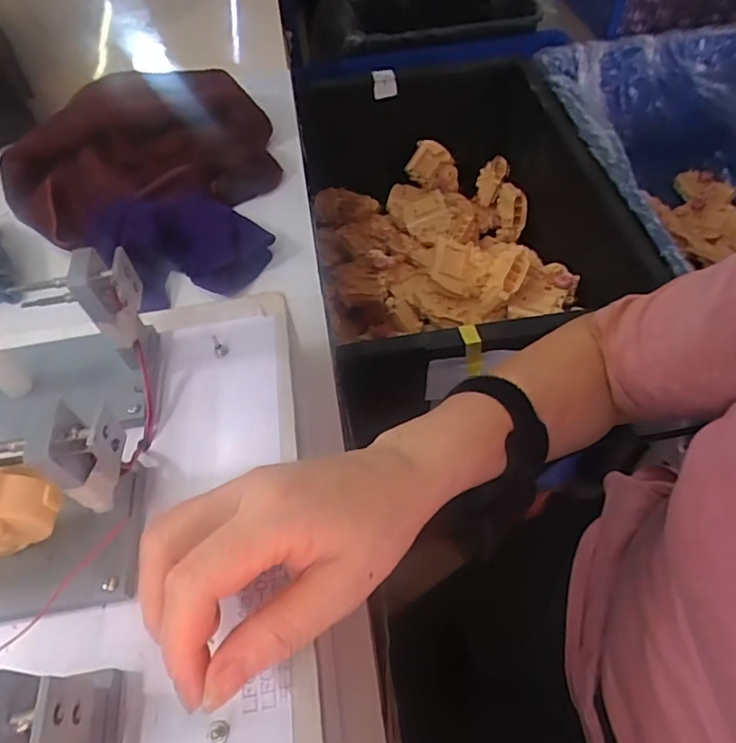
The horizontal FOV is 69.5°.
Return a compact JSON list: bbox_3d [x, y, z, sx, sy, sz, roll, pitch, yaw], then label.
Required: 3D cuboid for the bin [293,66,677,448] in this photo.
[{"bbox_3d":[0.104,-0.218,0.766,0.366,0.197,0.509,-10,55,-2],"label":"bin"}]

